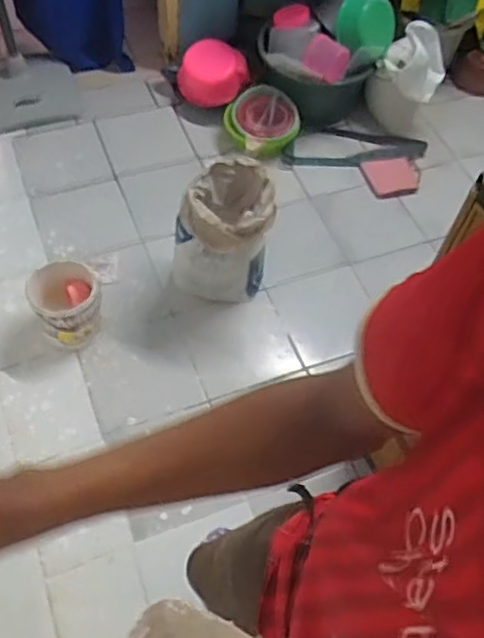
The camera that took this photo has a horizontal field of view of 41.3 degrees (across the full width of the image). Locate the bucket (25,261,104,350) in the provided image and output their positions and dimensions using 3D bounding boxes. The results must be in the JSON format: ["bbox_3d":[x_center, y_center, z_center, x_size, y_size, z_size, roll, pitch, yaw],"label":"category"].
[{"bbox_3d":[-0.474,-0.033,1.770,0.184,0.207,0.193,1,56,-2],"label":"bucket"}]

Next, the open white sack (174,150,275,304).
[{"bbox_3d":[-0.054,-0.223,1.788,0.266,0.404,0.210,4,56,0],"label":"open white sack"}]

